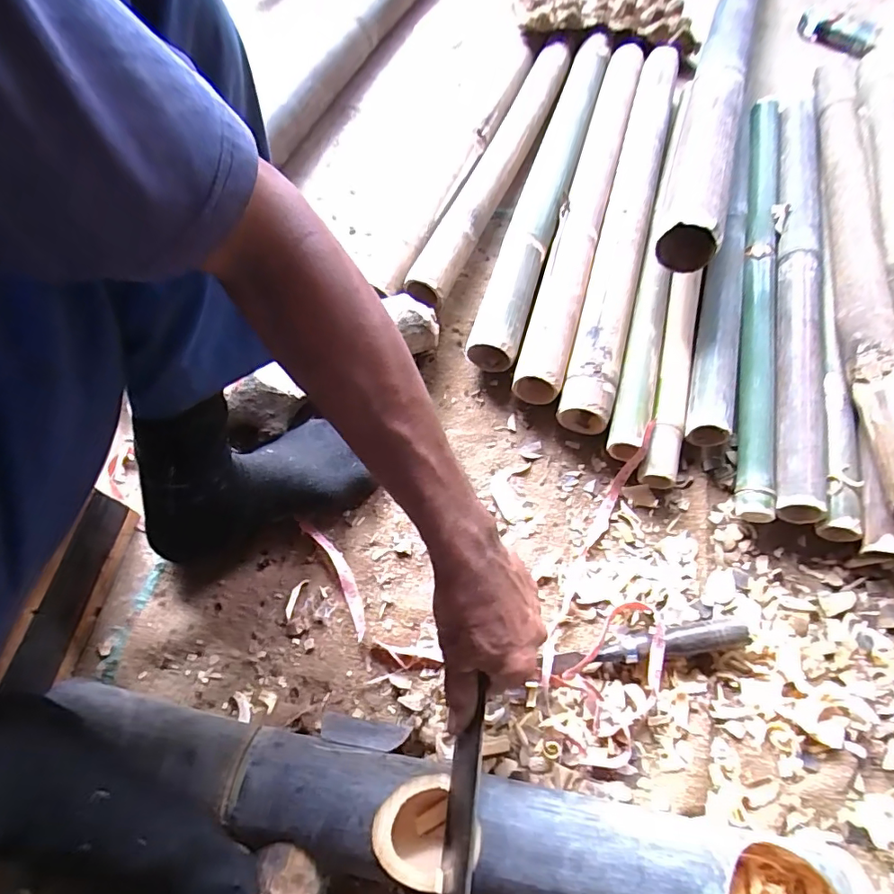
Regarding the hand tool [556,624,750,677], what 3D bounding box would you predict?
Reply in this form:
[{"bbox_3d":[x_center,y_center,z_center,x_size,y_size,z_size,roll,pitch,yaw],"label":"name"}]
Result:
[{"bbox_3d":[0.178,0.178,0.450,0.168,0.028,0.022,-8,63,0],"label":"hand tool"}]

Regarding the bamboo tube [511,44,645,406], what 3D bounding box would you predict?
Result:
[{"bbox_3d":[0.185,-0.327,0.675,0.052,0.050,0.628,15,66,10],"label":"bamboo tube"}]

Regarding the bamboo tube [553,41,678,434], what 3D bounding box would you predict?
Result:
[{"bbox_3d":[0.237,-0.307,0.660,0.057,0.069,0.646,14,65,10],"label":"bamboo tube"}]

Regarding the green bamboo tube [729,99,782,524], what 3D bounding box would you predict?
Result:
[{"bbox_3d":[0.376,-0.214,0.625,0.051,0.050,0.645,13,65,10],"label":"green bamboo tube"}]

